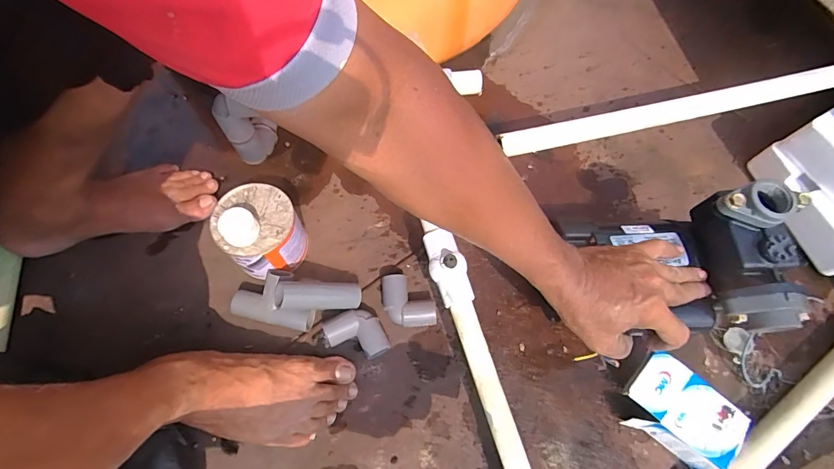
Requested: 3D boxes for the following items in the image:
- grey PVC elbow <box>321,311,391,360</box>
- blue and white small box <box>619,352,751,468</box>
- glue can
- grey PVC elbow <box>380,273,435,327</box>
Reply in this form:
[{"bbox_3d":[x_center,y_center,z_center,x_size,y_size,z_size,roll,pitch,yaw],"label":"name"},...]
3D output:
[{"bbox_3d":[-0.075,0.125,0.528,0.084,0.030,0.050,15,67,4],"label":"grey PVC elbow"},{"bbox_3d":[0.309,0.211,0.497,0.128,0.052,0.092,34,69,12],"label":"blue and white small box"},{"bbox_3d":[-0.203,-0.005,0.538,0.099,0.111,0.096,1,66,-2],"label":"glue can"},{"bbox_3d":[-0.014,0.092,0.541,0.088,0.034,0.053,35,69,12],"label":"grey PVC elbow"}]

